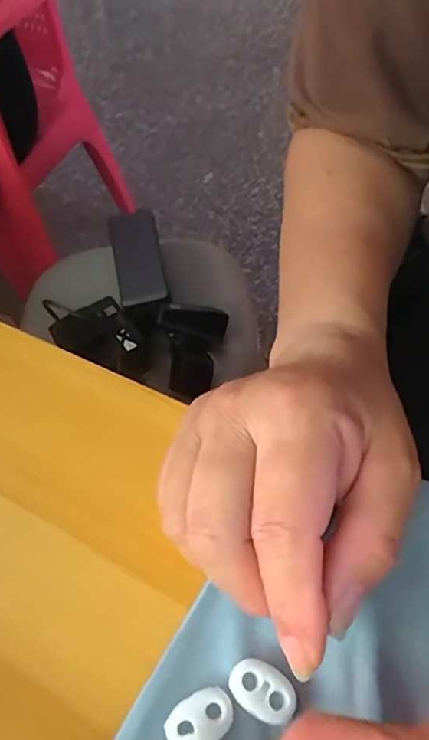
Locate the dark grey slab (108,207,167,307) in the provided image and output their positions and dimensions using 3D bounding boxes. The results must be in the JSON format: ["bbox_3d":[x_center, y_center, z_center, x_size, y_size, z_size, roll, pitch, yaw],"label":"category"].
[{"bbox_3d":[-0.082,-0.123,0.562,0.049,0.017,0.129,-13,57,-3],"label":"dark grey slab"}]

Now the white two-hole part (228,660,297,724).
[{"bbox_3d":[0.016,0.105,0.175,0.022,0.005,0.015,22,62,18],"label":"white two-hole part"}]

